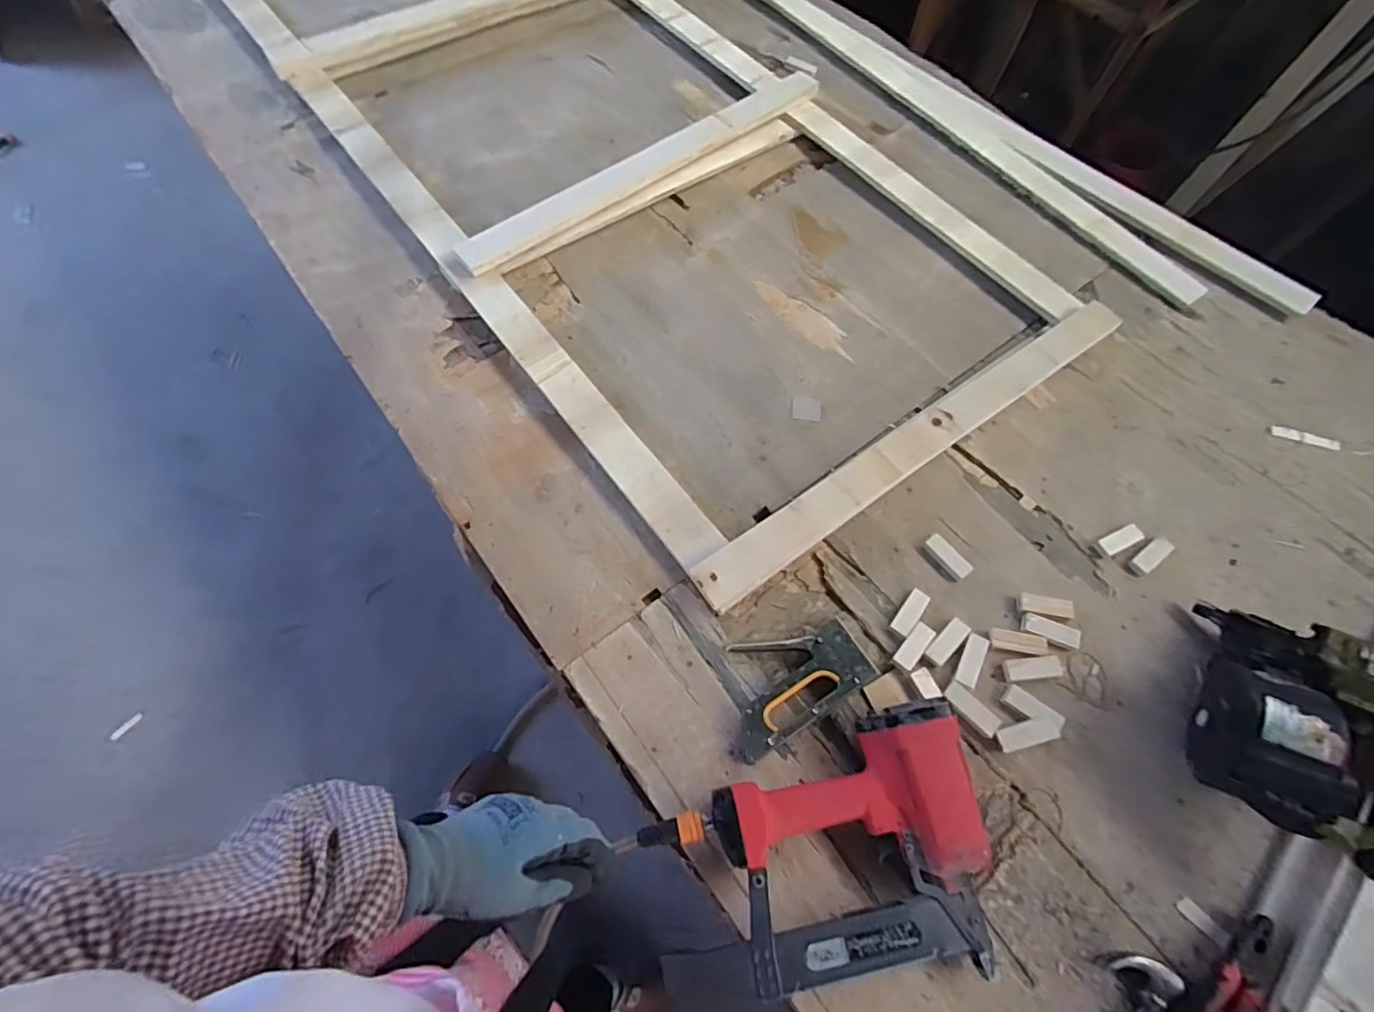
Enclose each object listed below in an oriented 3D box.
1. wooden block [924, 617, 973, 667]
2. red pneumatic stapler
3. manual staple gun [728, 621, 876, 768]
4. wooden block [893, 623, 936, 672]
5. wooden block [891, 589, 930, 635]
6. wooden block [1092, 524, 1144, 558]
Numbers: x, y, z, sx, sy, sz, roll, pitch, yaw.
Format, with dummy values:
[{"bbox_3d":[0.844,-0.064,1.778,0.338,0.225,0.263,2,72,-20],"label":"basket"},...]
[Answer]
[{"bbox_3d":[0.313,0.164,0.709,0.023,0.016,0.064,41,86,14],"label":"wooden block"},{"bbox_3d":[0.133,0.332,0.578,0.315,0.069,0.237,-4,65,-5],"label":"red pneumatic stapler"},{"bbox_3d":[0.114,0.194,0.680,0.182,0.034,0.116,-28,69,-15],"label":"manual staple gun"},{"bbox_3d":[0.273,0.167,0.705,0.026,0.011,0.062,41,69,15],"label":"wooden block"},{"bbox_3d":[0.276,0.132,0.726,0.025,0.013,0.061,35,68,13],"label":"wooden block"},{"bbox_3d":[0.570,0.046,0.779,0.064,0.020,0.025,-23,70,-12],"label":"wooden block"}]

